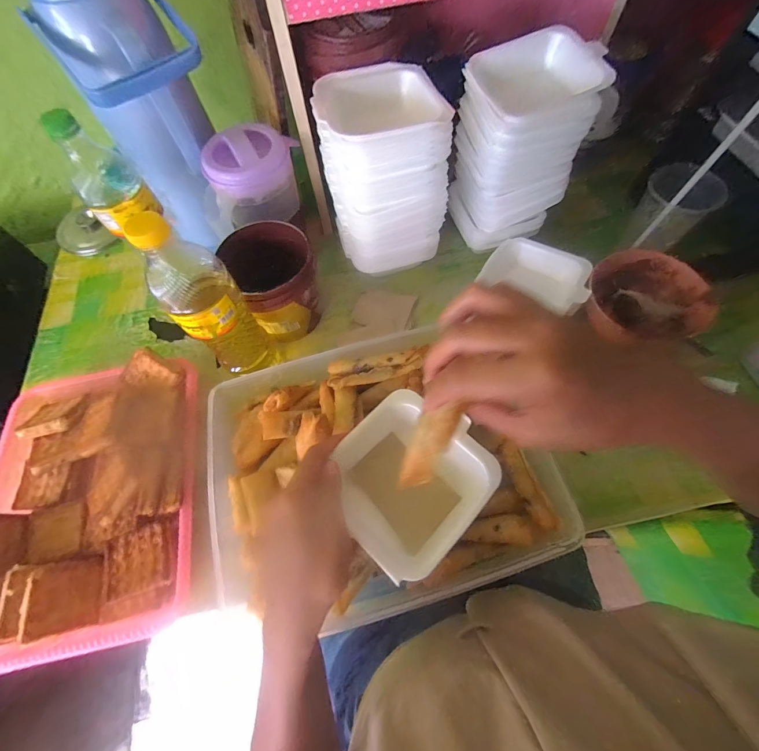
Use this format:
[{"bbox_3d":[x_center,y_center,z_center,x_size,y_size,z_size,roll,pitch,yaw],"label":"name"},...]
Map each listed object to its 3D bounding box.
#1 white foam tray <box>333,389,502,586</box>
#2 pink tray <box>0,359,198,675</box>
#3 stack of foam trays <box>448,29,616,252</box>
[{"bbox_3d":[0.025,0.089,0.308,0.131,0.046,0.123,-43,69,-16],"label":"white foam tray"},{"bbox_3d":[-0.338,0.131,0.402,0.244,0.054,0.317,-12,64,-2],"label":"pink tray"},{"bbox_3d":[0.179,-0.301,0.469,0.136,0.203,0.133,-22,65,-7],"label":"stack of foam trays"}]

